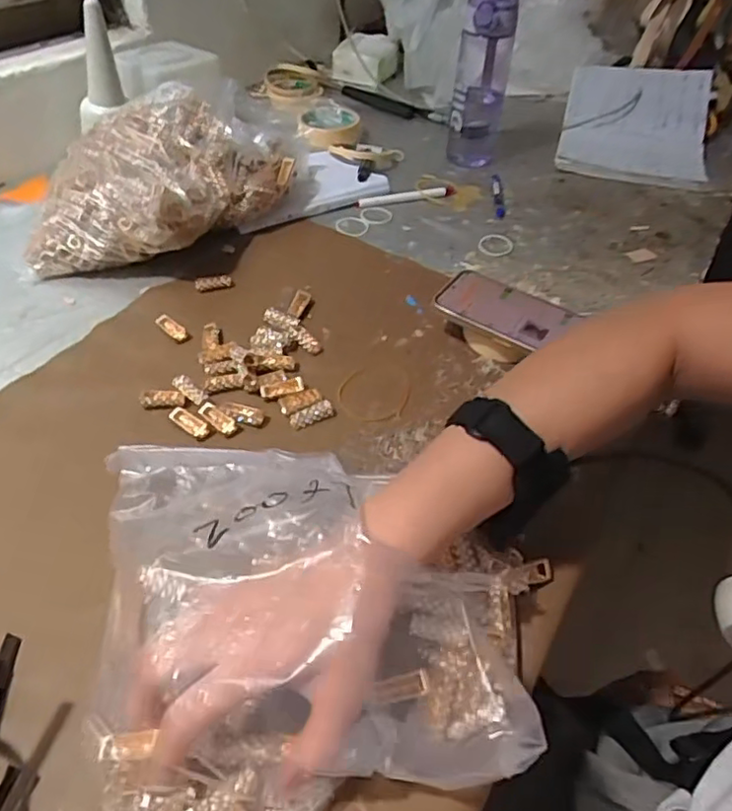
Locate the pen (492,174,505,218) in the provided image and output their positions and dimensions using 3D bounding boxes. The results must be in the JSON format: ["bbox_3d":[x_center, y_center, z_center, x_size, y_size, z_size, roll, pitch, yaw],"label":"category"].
[{"bbox_3d":[0.173,-0.276,0.827,0.013,0.006,0.113,4,44,1],"label":"pen"}]

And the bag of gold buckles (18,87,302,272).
[{"bbox_3d":[-0.215,-0.245,0.693,0.180,0.118,0.302,24,48,20],"label":"bag of gold buckles"}]

